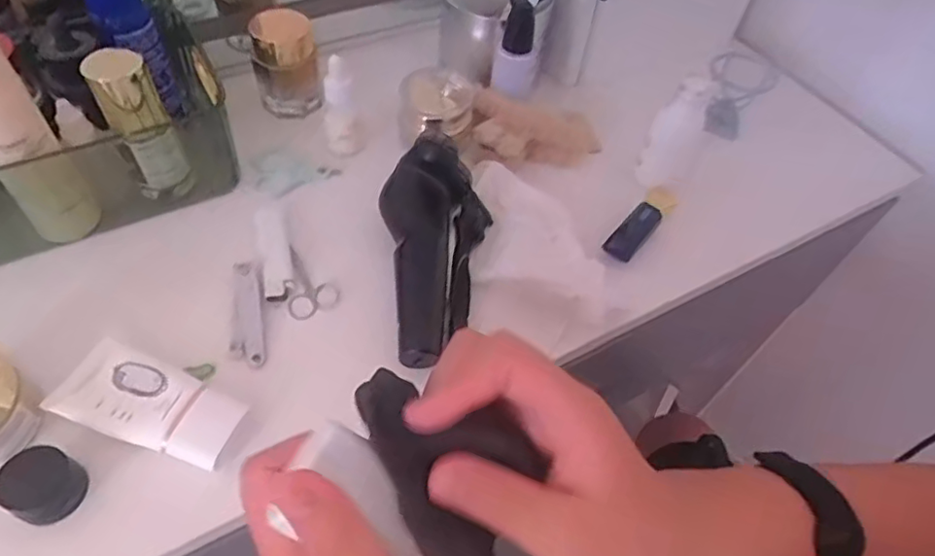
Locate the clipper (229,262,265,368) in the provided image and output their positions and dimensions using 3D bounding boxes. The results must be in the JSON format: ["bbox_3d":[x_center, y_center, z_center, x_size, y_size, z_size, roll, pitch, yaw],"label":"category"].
[{"bbox_3d":[-0.146,0.023,0.390,0.020,0.008,0.076,-8,55,-11],"label":"clipper"}]

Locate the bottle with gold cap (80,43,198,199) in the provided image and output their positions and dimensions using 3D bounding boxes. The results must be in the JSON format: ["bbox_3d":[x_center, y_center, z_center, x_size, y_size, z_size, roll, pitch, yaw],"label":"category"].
[{"bbox_3d":[-0.222,-0.104,0.408,0.036,0.101,0.038,-21,59,-19],"label":"bottle with gold cap"}]

